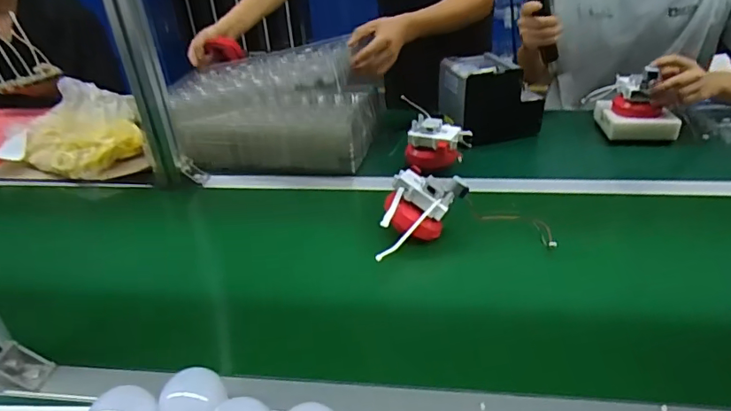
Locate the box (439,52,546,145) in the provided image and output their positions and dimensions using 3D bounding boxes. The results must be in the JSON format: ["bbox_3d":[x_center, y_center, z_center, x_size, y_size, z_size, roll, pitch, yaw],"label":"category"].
[{"bbox_3d":[0.250,-0.218,1.005,0.163,0.139,0.138,-14,34,-16],"label":"box"}]

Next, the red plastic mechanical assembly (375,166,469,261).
[{"bbox_3d":[0.081,0.014,0.696,0.096,0.078,0.148,7,34,17],"label":"red plastic mechanical assembly"}]

